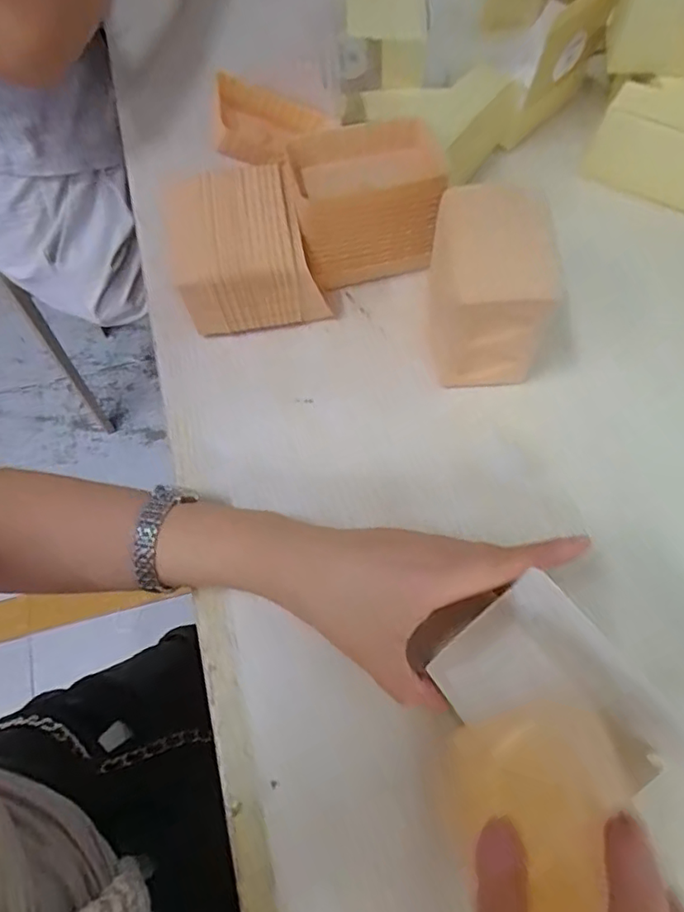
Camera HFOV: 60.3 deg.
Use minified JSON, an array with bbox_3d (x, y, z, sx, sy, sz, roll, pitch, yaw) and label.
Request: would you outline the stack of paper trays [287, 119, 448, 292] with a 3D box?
[{"bbox_3d":[0.021,-0.176,0.414,0.105,0.082,0.074,-9,67,0],"label":"stack of paper trays"}]

